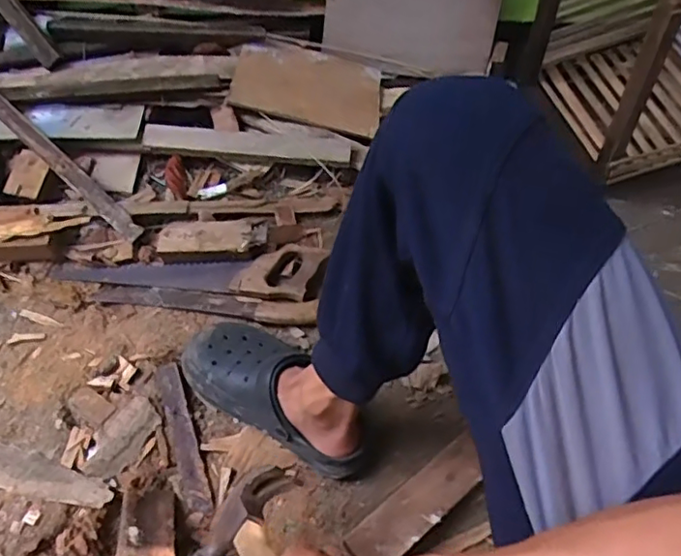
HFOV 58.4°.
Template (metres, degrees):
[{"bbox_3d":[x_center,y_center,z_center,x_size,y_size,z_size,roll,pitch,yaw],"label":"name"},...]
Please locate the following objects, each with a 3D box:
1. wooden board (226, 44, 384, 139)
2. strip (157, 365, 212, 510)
[{"bbox_3d":[-0.055,-0.342,1.083,0.259,0.015,0.147,14,69,-3],"label":"wooden board"},{"bbox_3d":[-0.203,0.201,0.790,0.037,0.010,0.201,-26,63,2],"label":"strip"}]

